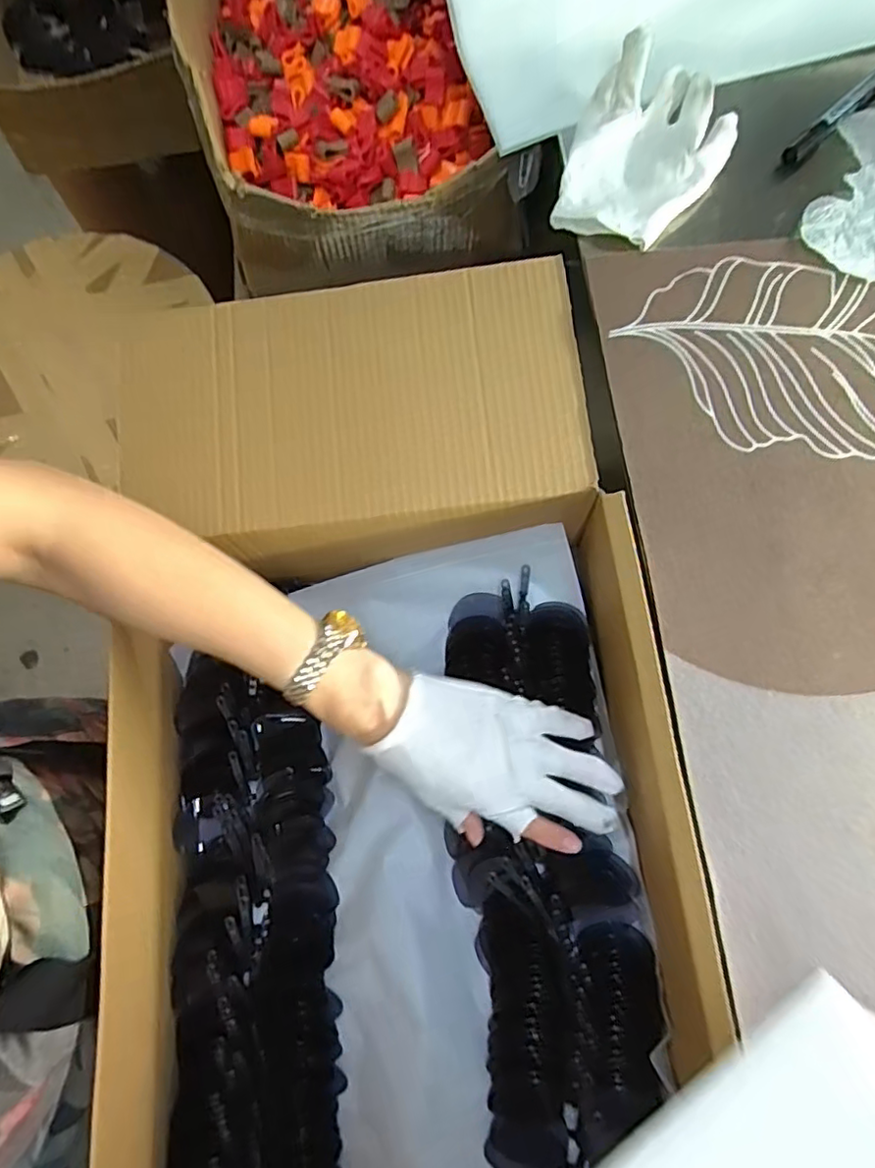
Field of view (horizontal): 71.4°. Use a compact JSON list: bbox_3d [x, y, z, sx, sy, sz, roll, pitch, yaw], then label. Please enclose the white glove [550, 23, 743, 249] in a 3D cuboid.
[{"bbox_3d":[0.161,-0.332,0.454,0.107,0.035,0.174,18,75,5],"label":"white glove"}]

